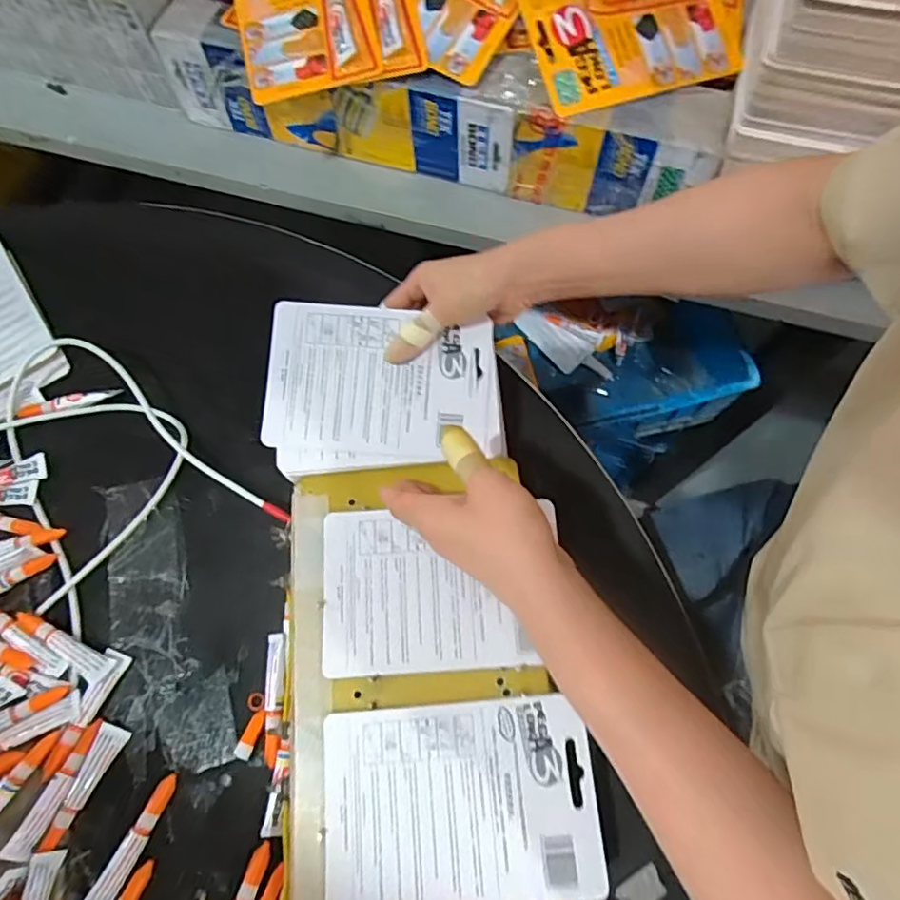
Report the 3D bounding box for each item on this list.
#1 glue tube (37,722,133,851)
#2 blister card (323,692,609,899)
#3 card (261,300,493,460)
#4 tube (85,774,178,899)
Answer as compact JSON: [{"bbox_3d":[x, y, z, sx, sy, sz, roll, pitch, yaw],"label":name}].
[{"bbox_3d":[-0.245,0.224,0.389,0.019,0.008,0.076,21,72,8],"label":"glue tube"},{"bbox_3d":[0.006,0.213,0.353,0.163,0.005,0.110,-4,70,0],"label":"blister card"},{"bbox_3d":[-0.053,-0.052,0.439,0.166,0.004,0.111,4,82,1],"label":"card"},{"bbox_3d":[-0.206,0.256,0.378,0.016,0.007,0.084,24,73,9],"label":"tube"}]

